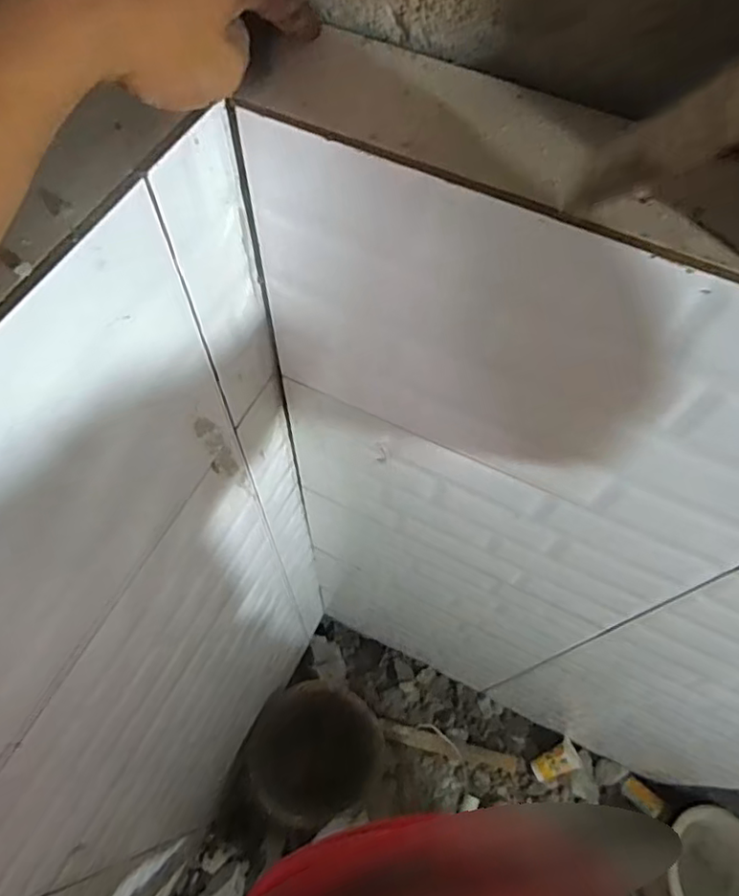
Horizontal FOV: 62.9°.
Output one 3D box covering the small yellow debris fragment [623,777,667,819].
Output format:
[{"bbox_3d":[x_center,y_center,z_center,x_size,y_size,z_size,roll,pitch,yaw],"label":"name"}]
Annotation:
[{"bbox_3d":[0.572,0.730,1.259,0.040,0.088,0.023,-32,110,-17],"label":"small yellow debris fragment"}]

